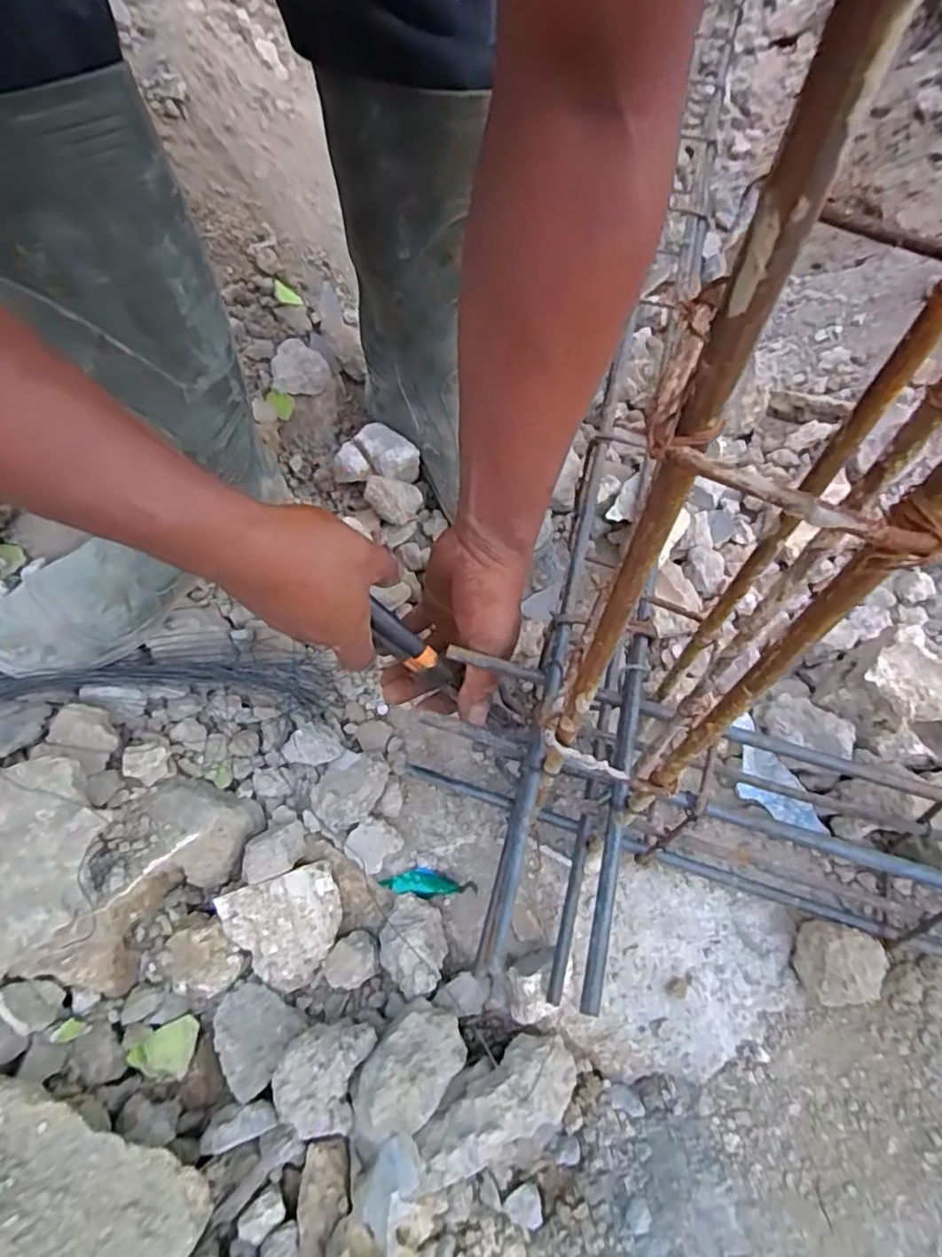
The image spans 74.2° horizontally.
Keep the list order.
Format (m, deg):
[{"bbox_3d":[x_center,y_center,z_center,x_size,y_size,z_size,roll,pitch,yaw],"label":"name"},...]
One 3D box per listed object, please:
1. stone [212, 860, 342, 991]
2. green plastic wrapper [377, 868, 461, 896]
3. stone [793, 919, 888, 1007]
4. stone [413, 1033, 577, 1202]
[{"bbox_3d":[-0.134,0.209,0.456,0.081,0.020,0.076,11,63,-22],"label":"stone"},{"bbox_3d":[-0.039,0.193,0.475,0.059,0.008,0.019,1,57,2],"label":"green plastic wrapper"},{"bbox_3d":[0.255,0.233,0.431,0.051,0.040,0.049,11,58,8],"label":"stone"},{"bbox_3d":[0.016,0.290,0.380,0.108,0.034,0.047,-25,60,-14],"label":"stone"}]

